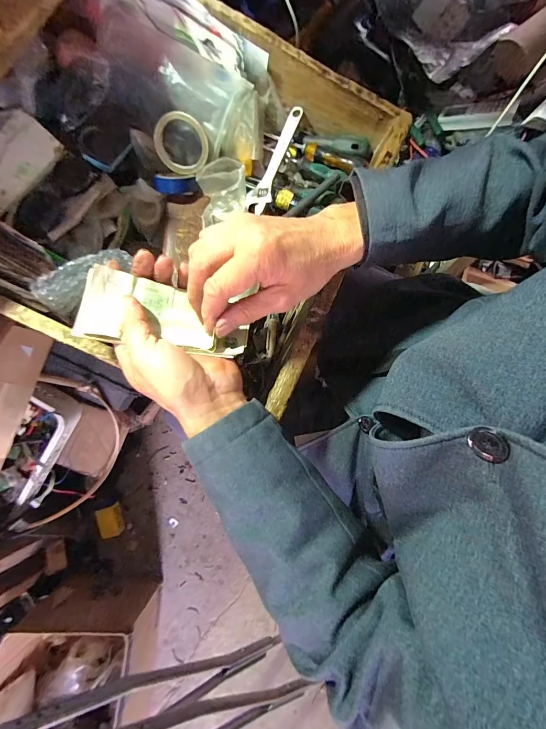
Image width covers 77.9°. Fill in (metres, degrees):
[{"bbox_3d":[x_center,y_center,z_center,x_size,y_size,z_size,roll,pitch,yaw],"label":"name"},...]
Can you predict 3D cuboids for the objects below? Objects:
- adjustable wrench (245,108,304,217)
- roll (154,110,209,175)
[{"bbox_3d":[0.003,-0.262,0.434,0.031,0.010,0.132,26,95,4],"label":"adjustable wrench"},{"bbox_3d":[-0.107,-0.257,0.395,0.060,0.061,0.015,-13,35,4],"label":"roll"}]

